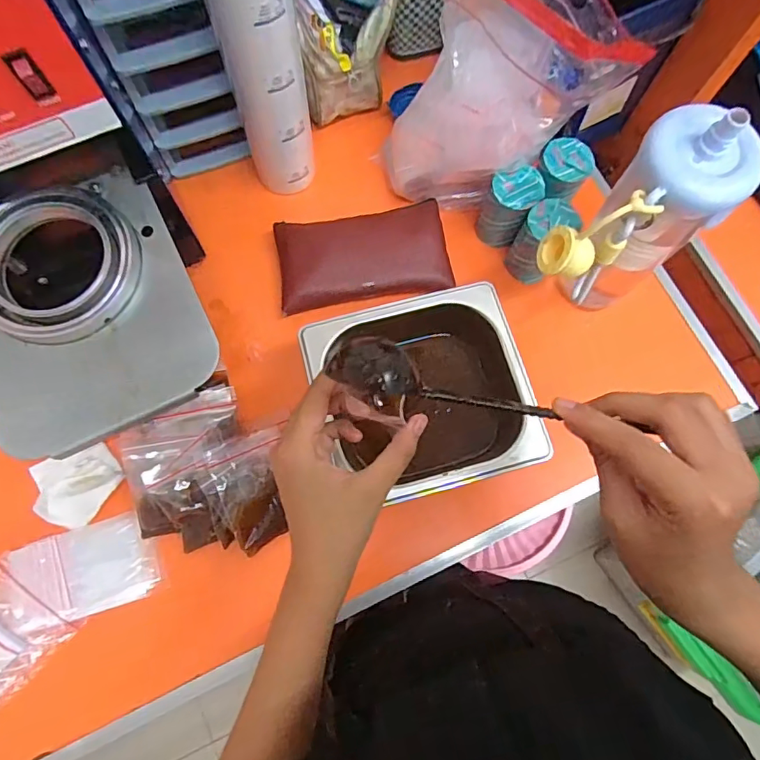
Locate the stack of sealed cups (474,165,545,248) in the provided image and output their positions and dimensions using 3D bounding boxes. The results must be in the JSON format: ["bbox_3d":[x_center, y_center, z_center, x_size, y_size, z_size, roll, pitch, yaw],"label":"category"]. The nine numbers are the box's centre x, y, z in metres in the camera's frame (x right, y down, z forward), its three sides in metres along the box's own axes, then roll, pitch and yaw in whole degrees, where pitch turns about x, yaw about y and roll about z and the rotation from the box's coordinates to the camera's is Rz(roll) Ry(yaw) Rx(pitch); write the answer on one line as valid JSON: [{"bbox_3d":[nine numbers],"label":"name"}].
[{"bbox_3d":[0.131,-0.175,0.523,0.050,0.084,0.046,32,77,7],"label":"stack of sealed cups"}]

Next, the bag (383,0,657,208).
[{"bbox_3d":[0.110,-0.258,0.467,0.188,0.204,0.103,-18,77,-6],"label":"bag"}]

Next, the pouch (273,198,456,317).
[{"bbox_3d":[-0.019,-0.128,0.549,0.178,0.033,0.097,-9,76,-4],"label":"pouch"}]

